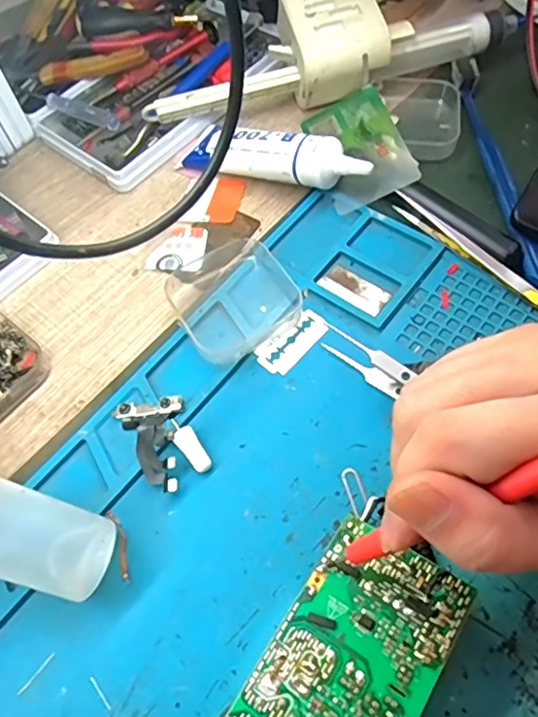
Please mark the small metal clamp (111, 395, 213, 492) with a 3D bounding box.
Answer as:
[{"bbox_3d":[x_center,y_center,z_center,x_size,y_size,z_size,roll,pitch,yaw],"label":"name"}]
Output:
[{"bbox_3d":[-0.052,0.038,0.282,0.032,0.009,0.053,-29,62,-11],"label":"small metal clamp"}]

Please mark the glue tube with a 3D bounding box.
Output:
[{"bbox_3d":[0.001,-0.131,0.362,0.136,0.023,0.037,18,63,30],"label":"glue tube"}]

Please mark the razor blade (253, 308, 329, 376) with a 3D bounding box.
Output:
[{"bbox_3d":[0.013,-0.010,0.308,0.021,0.004,0.042,39,71,23],"label":"razor blade"}]

